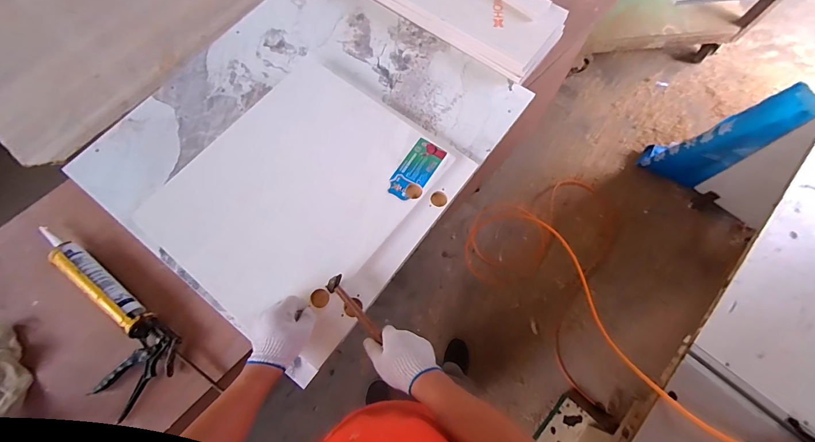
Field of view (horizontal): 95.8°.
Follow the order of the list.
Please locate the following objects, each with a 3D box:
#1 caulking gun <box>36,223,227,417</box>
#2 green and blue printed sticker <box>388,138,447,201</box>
[{"bbox_3d":[-0.589,0.215,0.718,0.475,0.067,0.161,37,75,12],"label":"caulking gun"},{"bbox_3d":[0.019,-0.110,0.807,0.072,0.008,0.148,31,74,11],"label":"green and blue printed sticker"}]

